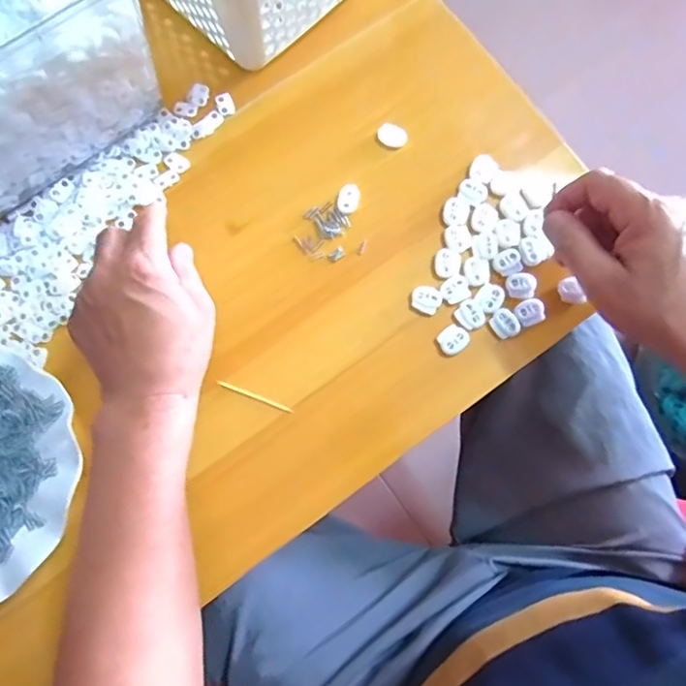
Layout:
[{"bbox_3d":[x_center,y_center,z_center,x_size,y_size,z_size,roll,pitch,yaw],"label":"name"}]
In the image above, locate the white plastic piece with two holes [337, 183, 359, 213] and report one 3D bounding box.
[{"bbox_3d":[0.004,-0.113,0.426,0.016,0.006,0.023,10,78,2],"label":"white plastic piece with two holes"}]

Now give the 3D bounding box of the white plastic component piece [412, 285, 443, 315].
[{"bbox_3d":[0.062,-0.033,0.411,0.022,0.004,0.020,29,79,5],"label":"white plastic component piece"}]

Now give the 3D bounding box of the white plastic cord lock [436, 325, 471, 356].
[{"bbox_3d":[0.081,-0.003,0.402,0.022,0.004,0.020,-35,80,-7],"label":"white plastic cord lock"}]

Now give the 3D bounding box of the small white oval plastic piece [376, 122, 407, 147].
[{"bbox_3d":[0.039,-0.165,0.437,0.024,0.009,0.014,20,79,4],"label":"small white oval plastic piece"}]

